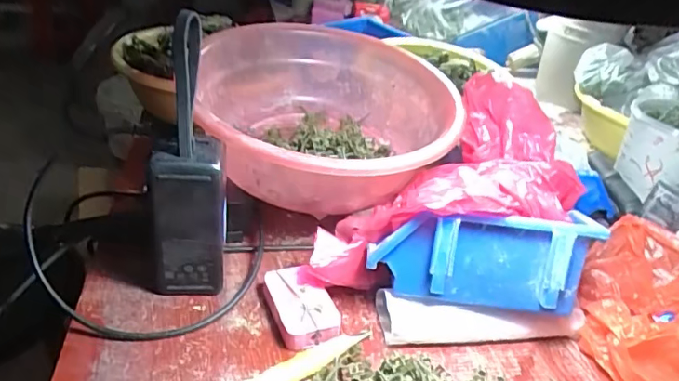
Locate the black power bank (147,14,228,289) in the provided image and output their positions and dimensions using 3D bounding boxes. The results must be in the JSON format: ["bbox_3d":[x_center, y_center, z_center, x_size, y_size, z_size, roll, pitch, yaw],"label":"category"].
[{"bbox_3d":[-0.114,-0.009,0.386,0.057,0.222,0.045,0,34,-11],"label":"black power bank"}]

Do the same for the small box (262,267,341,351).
[{"bbox_3d":[-0.032,0.094,0.427,0.047,0.019,0.073,-10,37,-24],"label":"small box"}]

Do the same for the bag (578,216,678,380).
[{"bbox_3d":[0.270,0.100,0.435,0.128,0.074,0.211,4,33,-5],"label":"bag"}]

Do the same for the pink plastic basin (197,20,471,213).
[{"bbox_3d":[-0.004,-0.067,0.499,0.239,0.102,0.241,5,33,-3],"label":"pink plastic basin"}]

